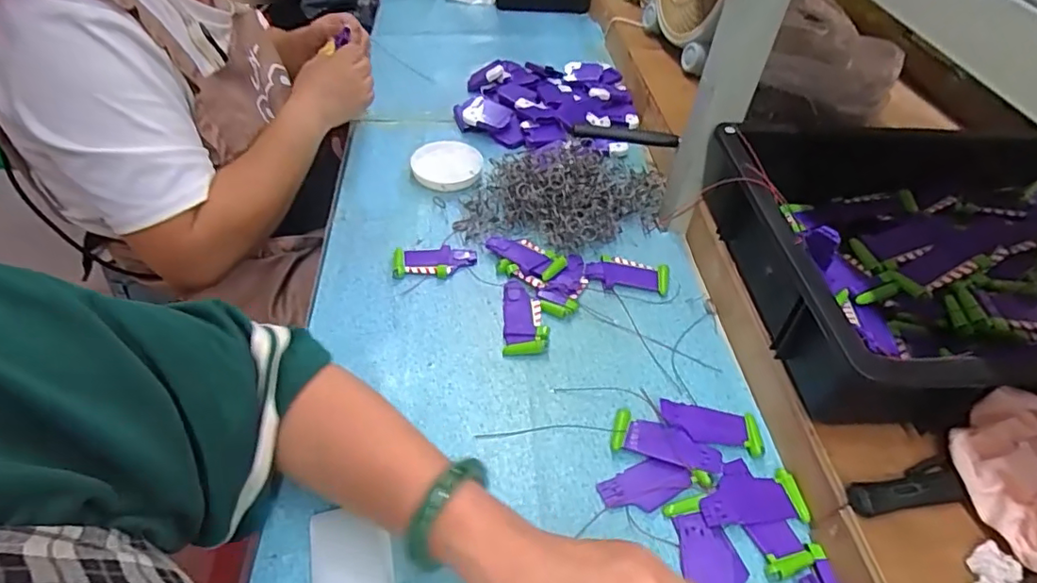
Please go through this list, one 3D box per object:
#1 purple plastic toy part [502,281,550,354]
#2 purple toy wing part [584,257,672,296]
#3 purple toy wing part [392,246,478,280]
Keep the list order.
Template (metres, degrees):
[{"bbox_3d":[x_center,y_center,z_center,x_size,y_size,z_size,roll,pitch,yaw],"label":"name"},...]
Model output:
[{"bbox_3d":[0.007,0.026,0.561,0.043,0.014,0.087,0,48,-1],"label":"purple plastic toy part"},{"bbox_3d":[0.120,-0.019,0.609,0.090,0.009,0.047,8,48,6],"label":"purple toy wing part"},{"bbox_3d":[-0.091,-0.034,0.607,0.089,0.011,0.041,-3,48,-4],"label":"purple toy wing part"}]

